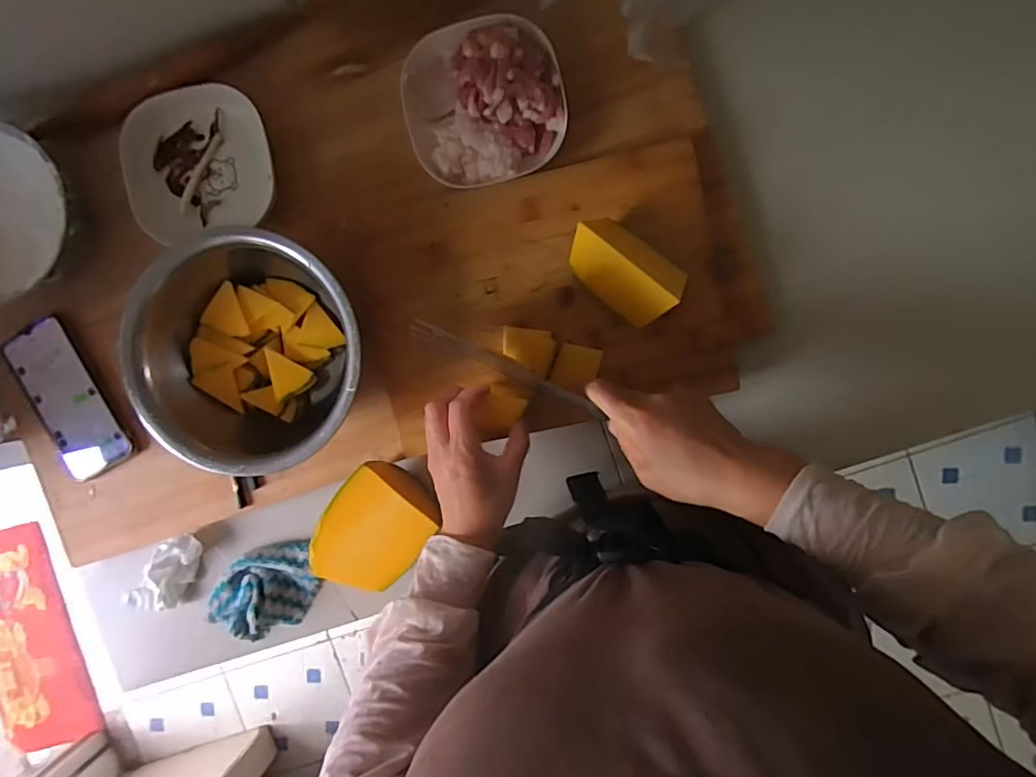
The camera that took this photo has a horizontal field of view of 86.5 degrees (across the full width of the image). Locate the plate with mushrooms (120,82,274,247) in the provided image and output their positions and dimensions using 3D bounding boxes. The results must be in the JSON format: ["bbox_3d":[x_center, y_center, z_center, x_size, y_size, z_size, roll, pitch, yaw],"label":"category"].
[{"bbox_3d":[-0.306,-0.218,0.536,0.139,0.031,0.136,0,93,4],"label":"plate with mushrooms"}]

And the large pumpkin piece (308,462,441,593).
[{"bbox_3d":[-0.138,0.136,0.547,0.095,0.055,0.116,31,94,2],"label":"large pumpkin piece"}]

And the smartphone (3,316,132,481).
[{"bbox_3d":[-0.459,0.011,0.559,0.071,0.011,0.158,-24,91,5],"label":"smartphone"}]

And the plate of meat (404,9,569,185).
[{"bbox_3d":[-0.032,-0.261,0.500,0.138,0.041,0.139,0,96,3],"label":"plate of meat"}]

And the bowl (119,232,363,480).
[{"bbox_3d":[-0.235,-0.030,0.510,0.201,0.085,0.194,0,93,4],"label":"bowl"}]

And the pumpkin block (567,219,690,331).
[{"bbox_3d":[0.094,-0.106,0.481,0.101,0.043,0.064,45,95,1],"label":"pumpkin block"}]

